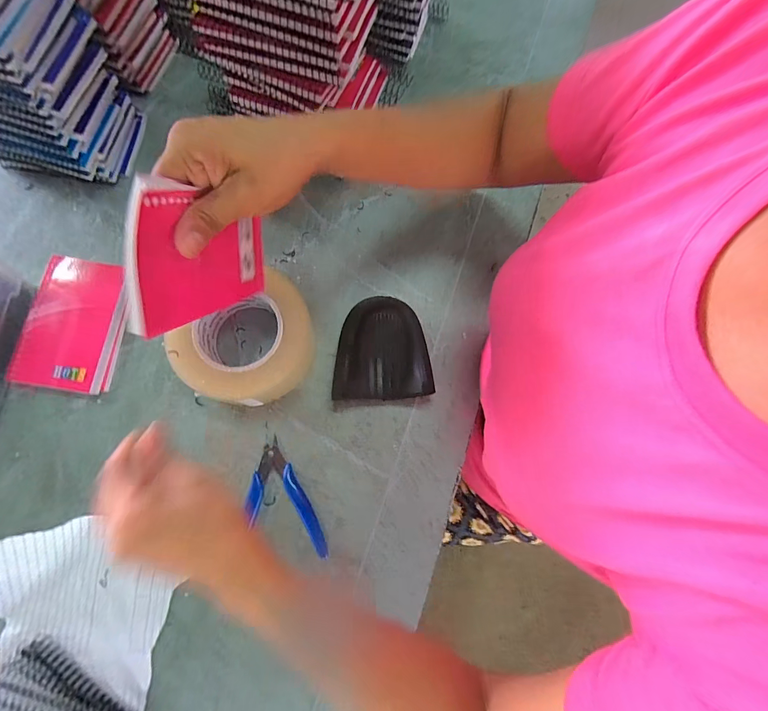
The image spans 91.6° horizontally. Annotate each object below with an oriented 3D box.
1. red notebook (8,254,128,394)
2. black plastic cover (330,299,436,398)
[{"bbox_3d":[-0.312,-0.032,0.379,0.093,0.022,0.132,7,78,1],"label":"red notebook"},{"bbox_3d":[-0.001,-0.007,0.384,0.094,0.028,0.103,0,78,-1],"label":"black plastic cover"}]

